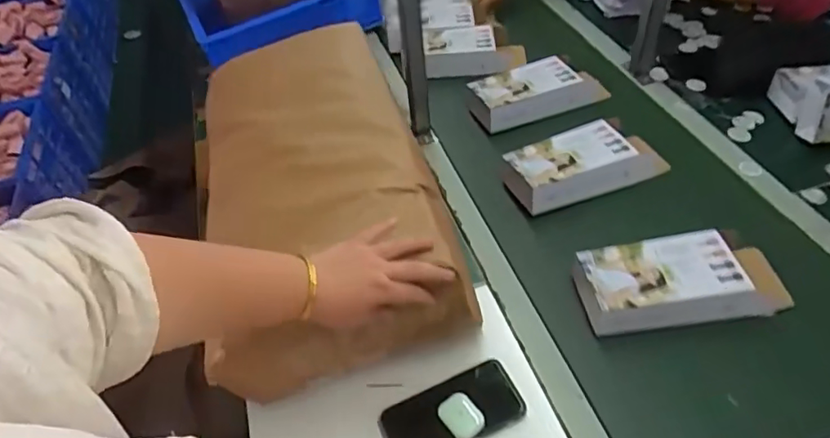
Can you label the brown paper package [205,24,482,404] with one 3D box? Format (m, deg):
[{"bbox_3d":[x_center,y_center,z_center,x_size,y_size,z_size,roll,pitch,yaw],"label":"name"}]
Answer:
[{"bbox_3d":[-0.128,-0.045,0.763,0.299,0.190,0.520,-12,43,-5],"label":"brown paper package"}]

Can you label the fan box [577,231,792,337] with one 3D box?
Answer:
[{"bbox_3d":[0.337,0.079,0.710,0.255,0.066,0.112,-6,43,2],"label":"fan box"}]

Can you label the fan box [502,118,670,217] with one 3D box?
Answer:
[{"bbox_3d":[0.271,-0.097,0.872,0.253,0.050,0.108,-16,43,-10],"label":"fan box"}]

